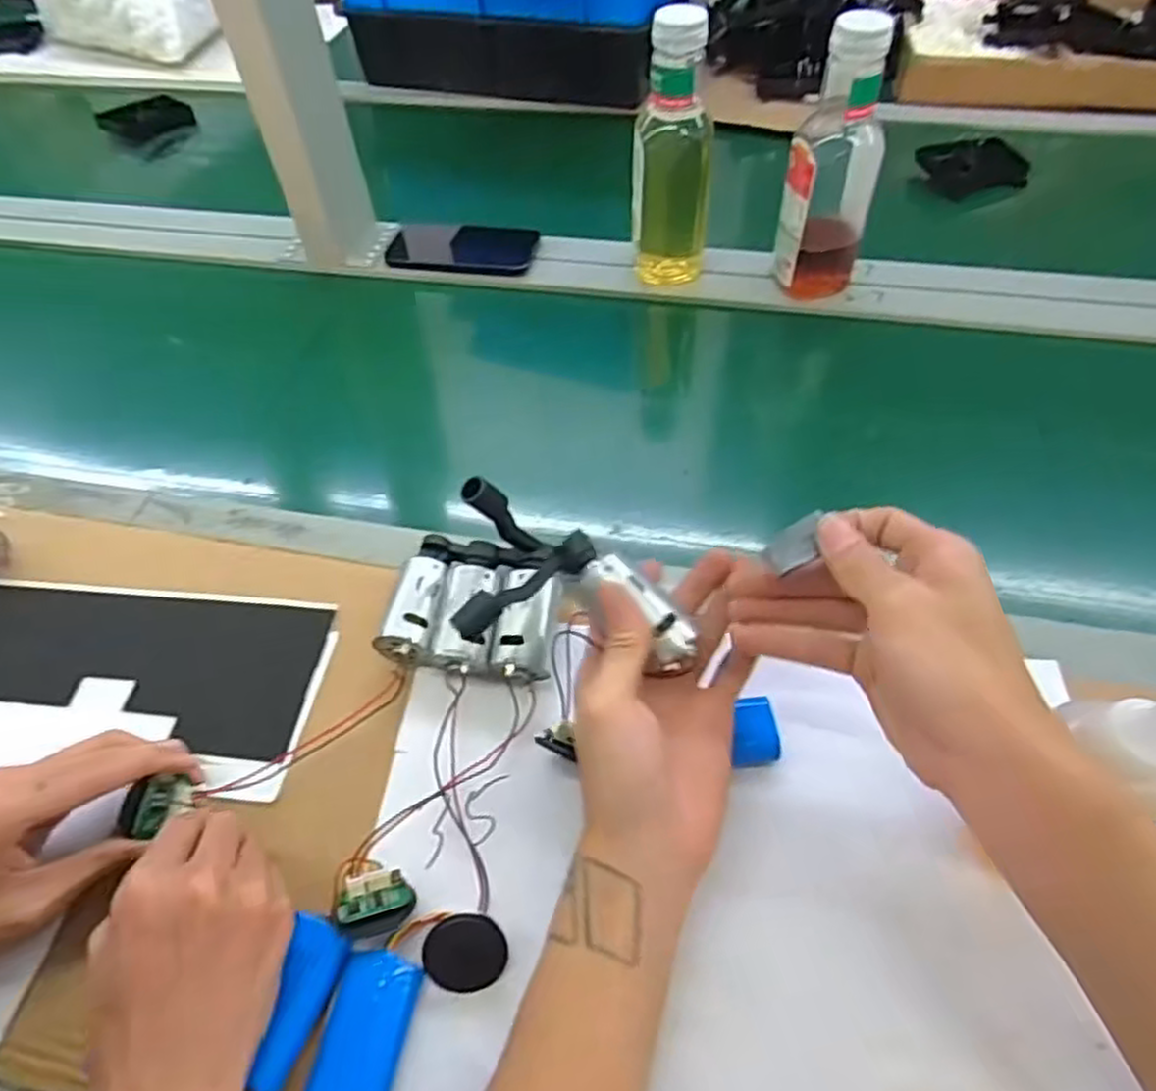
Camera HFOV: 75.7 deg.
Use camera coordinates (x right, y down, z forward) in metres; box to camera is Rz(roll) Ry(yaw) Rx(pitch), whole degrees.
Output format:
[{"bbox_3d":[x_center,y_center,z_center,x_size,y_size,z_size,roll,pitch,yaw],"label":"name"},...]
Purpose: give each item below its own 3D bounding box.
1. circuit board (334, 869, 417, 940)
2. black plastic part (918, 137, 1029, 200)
[{"bbox_3d":[-0.098,0.170,0.354,0.035,0.011,0.027,-22,54,-13],"label":"circuit board"},{"bbox_3d":[0.418,-0.401,0.793,0.110,0.053,0.034,10,53,12],"label":"black plastic part"}]

